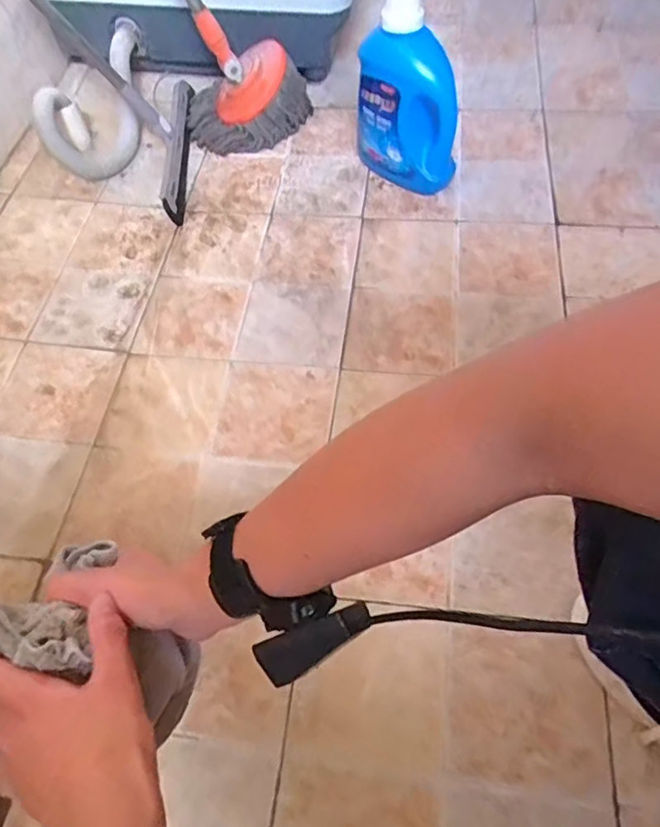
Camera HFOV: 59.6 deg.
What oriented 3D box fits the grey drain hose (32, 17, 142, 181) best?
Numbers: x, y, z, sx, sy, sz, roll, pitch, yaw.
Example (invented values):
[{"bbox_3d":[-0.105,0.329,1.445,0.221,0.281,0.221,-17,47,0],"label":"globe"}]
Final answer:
[{"bbox_3d":[-0.411,-0.553,1.028,0.147,0.119,0.299,-4,58,0],"label":"grey drain hose"}]

